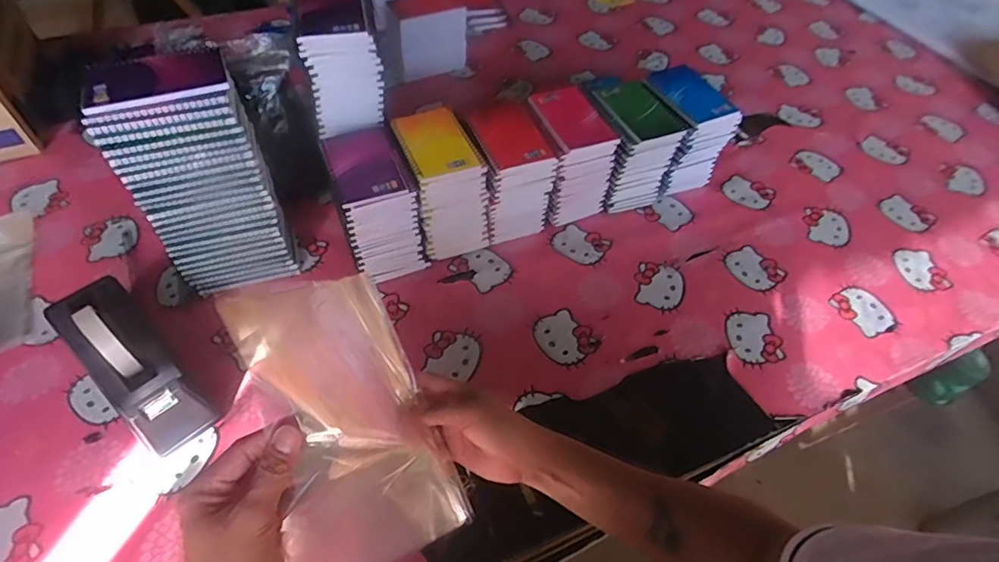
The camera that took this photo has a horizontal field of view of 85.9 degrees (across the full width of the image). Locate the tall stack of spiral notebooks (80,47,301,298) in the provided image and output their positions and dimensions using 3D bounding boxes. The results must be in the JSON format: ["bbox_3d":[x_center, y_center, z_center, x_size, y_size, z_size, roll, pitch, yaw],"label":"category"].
[{"bbox_3d":[-0.351,-0.117,0.656,0.138,0.291,0.095,-12,54,-11],"label":"tall stack of spiral notebooks"}]

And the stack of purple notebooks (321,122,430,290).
[{"bbox_3d":[-0.163,-0.094,0.722,0.091,0.162,0.120,-18,55,-15],"label":"stack of purple notebooks"}]

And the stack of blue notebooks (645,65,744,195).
[{"bbox_3d":[0.289,-0.237,0.864,0.100,0.155,0.128,-18,55,-16],"label":"stack of blue notebooks"}]

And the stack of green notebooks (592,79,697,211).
[{"bbox_3d":[0.196,-0.204,0.834,0.111,0.151,0.129,-22,56,-18],"label":"stack of green notebooks"}]

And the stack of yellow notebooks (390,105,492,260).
[{"bbox_3d":[-0.080,-0.133,0.758,0.095,0.159,0.136,-16,55,-14],"label":"stack of yellow notebooks"}]

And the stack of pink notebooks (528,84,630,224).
[{"bbox_3d":[0.103,-0.188,0.813,0.100,0.154,0.133,-14,54,-13],"label":"stack of pink notebooks"}]

